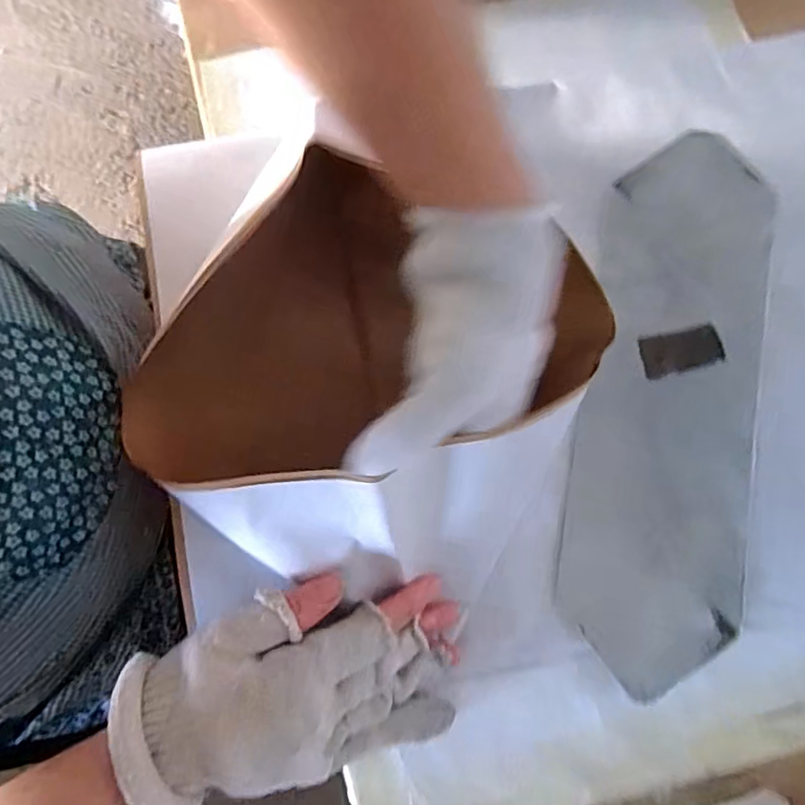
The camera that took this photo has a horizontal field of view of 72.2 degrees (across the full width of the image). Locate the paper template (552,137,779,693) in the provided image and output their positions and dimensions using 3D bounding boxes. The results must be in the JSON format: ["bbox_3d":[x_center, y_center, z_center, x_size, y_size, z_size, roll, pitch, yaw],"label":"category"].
[{"bbox_3d":[0.156,-0.008,0.324,0.093,0.010,0.316,9,79,13],"label":"paper template"}]

